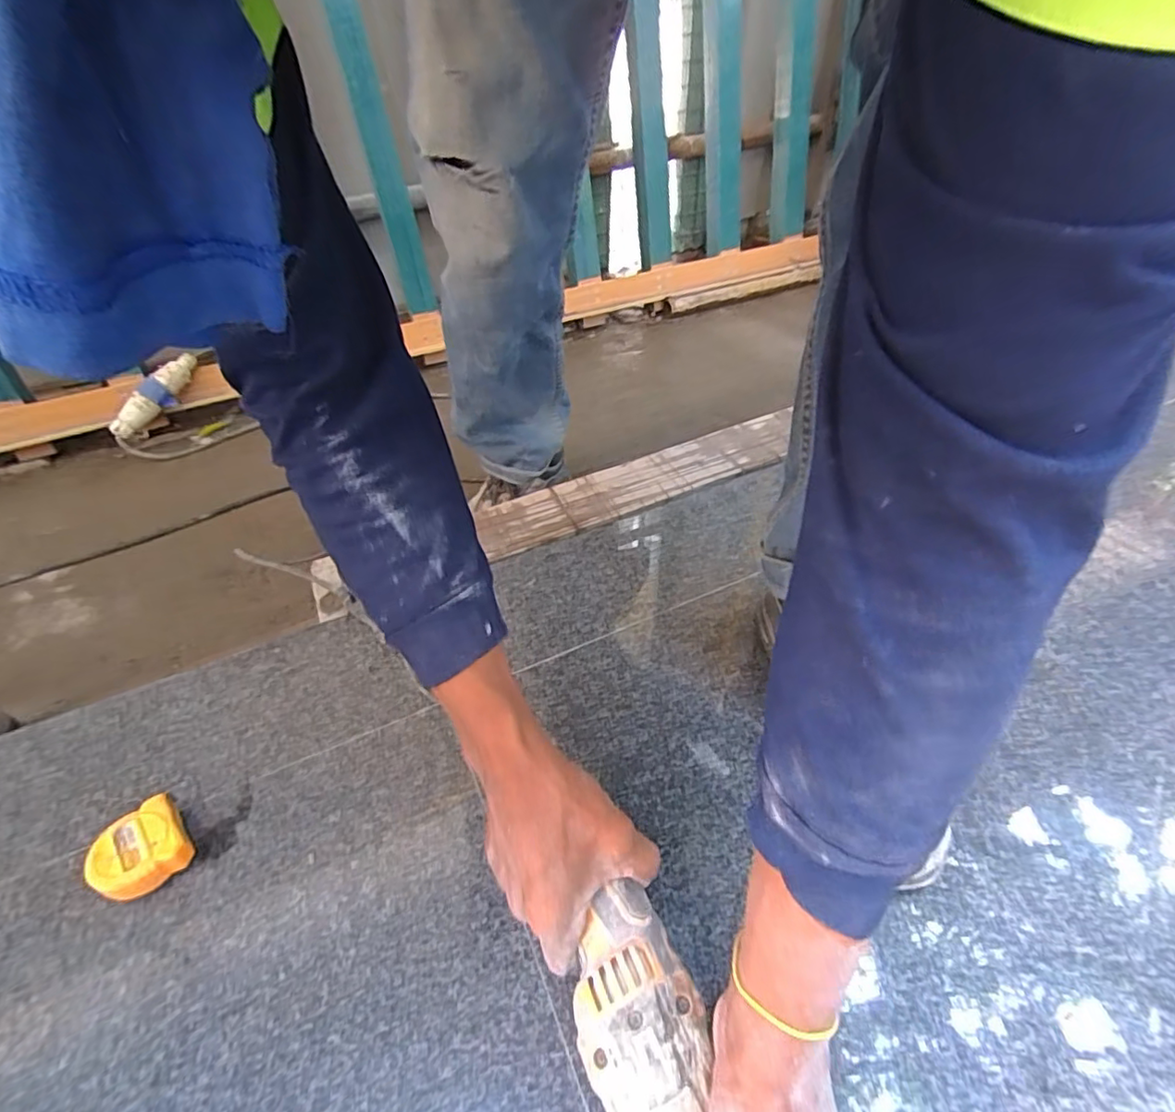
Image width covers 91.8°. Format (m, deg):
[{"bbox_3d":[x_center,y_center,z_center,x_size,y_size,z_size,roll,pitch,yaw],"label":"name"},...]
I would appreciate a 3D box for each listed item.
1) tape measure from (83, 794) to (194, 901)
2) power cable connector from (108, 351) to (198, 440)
[{"bbox_3d":[-0.330,0.219,0.422,0.054,0.033,0.058,-36,52,-29],"label":"tape measure"},{"bbox_3d":[-0.836,-0.312,1.104,0.051,0.065,0.207,23,71,25],"label":"power cable connector"}]

